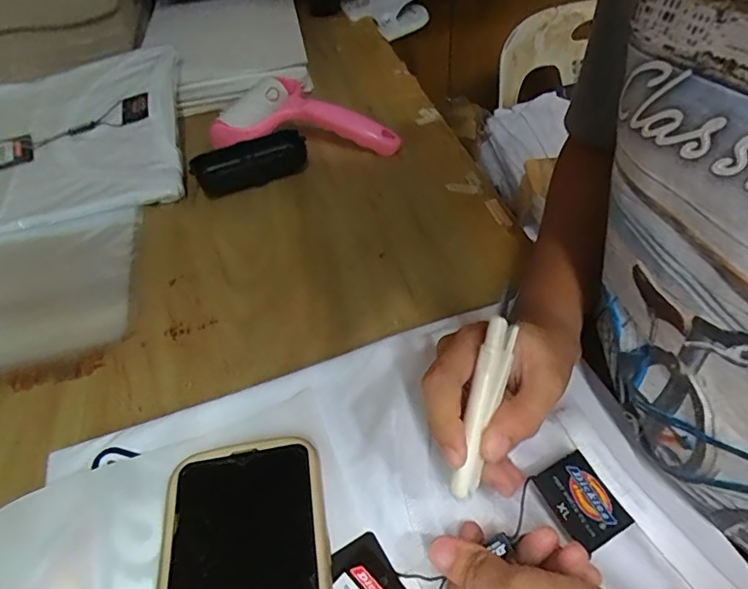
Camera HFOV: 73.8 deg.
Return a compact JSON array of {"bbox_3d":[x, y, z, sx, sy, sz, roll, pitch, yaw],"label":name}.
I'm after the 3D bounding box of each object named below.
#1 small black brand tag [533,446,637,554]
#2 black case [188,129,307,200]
[{"bbox_3d":[0.099,0.098,0.238,0.032,0.004,0.039,-23,58,-21],"label":"small black brand tag"},{"bbox_3d":[-0.121,-0.129,0.494,0.110,0.027,0.046,-19,49,-12],"label":"black case"}]

